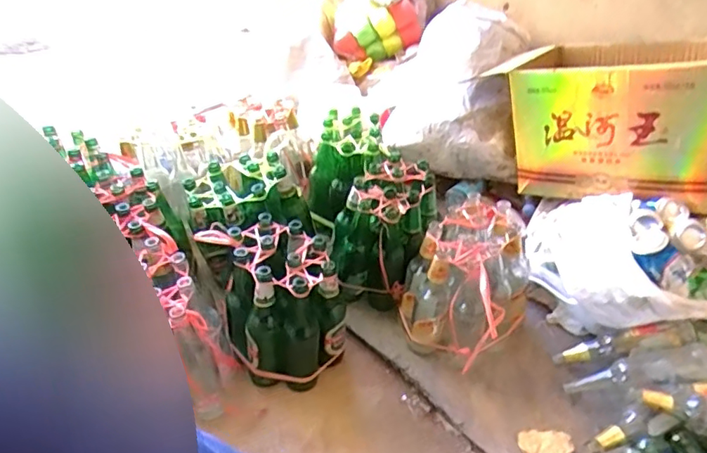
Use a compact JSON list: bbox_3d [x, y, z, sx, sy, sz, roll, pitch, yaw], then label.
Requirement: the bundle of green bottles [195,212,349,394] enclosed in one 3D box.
[{"bbox_3d":[-0.148,0.134,1.061,0.214,0.238,0.269,-31,51,-34],"label":"bundle of green bottles"}]

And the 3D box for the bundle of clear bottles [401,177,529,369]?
[{"bbox_3d":[0.230,0.109,1.086,0.203,0.219,0.249,34,49,30],"label":"bundle of clear bottles"}]

